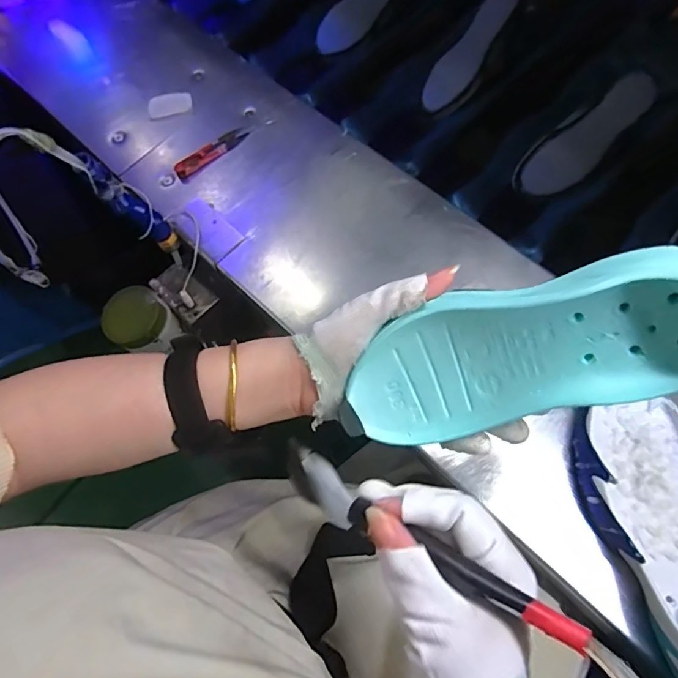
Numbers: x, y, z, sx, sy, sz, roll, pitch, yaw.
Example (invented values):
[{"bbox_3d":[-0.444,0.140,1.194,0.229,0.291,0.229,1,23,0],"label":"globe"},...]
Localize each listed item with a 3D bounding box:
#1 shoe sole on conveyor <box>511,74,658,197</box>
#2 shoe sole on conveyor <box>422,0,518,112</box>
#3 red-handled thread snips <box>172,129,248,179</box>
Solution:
[{"bbox_3d":[0.296,-0.244,0.598,0.182,0.020,0.064,-40,68,12],"label":"shoe sole on conveyor"},{"bbox_3d":[0.173,-0.388,0.660,0.052,0.011,0.181,38,96,17],"label":"shoe sole on conveyor"},{"bbox_3d":[-0.158,-0.230,0.606,0.097,0.008,0.027,-40,70,-10],"label":"red-handled thread snips"}]

